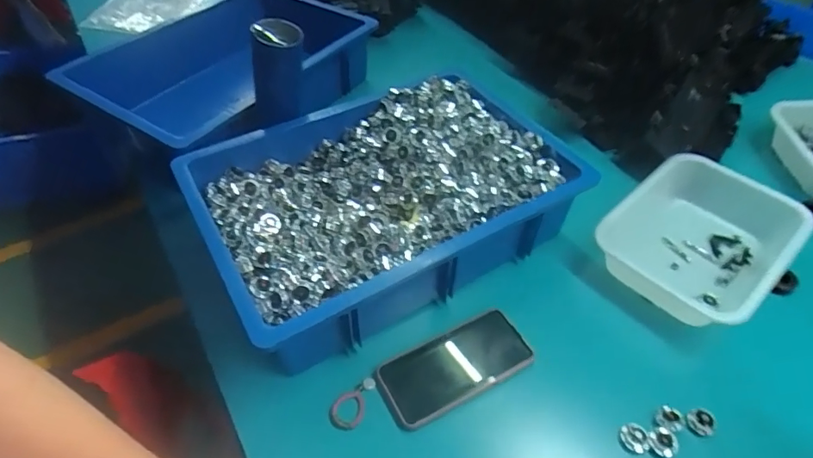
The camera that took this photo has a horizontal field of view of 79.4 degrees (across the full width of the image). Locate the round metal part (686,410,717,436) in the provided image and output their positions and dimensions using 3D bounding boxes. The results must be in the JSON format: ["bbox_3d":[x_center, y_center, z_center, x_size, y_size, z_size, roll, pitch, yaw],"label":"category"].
[{"bbox_3d":[0.304,0.200,0.505,0.025,0.011,0.025,-1,47,1],"label":"round metal part"}]

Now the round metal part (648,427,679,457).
[{"bbox_3d":[0.257,0.212,0.490,0.027,0.007,0.026,-1,47,1],"label":"round metal part"}]

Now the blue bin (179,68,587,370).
[{"bbox_3d":[-0.027,-0.042,0.654,0.446,0.116,0.319,-26,52,-21],"label":"blue bin"}]

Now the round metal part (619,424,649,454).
[{"bbox_3d":[0.231,0.212,0.496,0.025,0.009,0.027,-1,47,1],"label":"round metal part"}]

